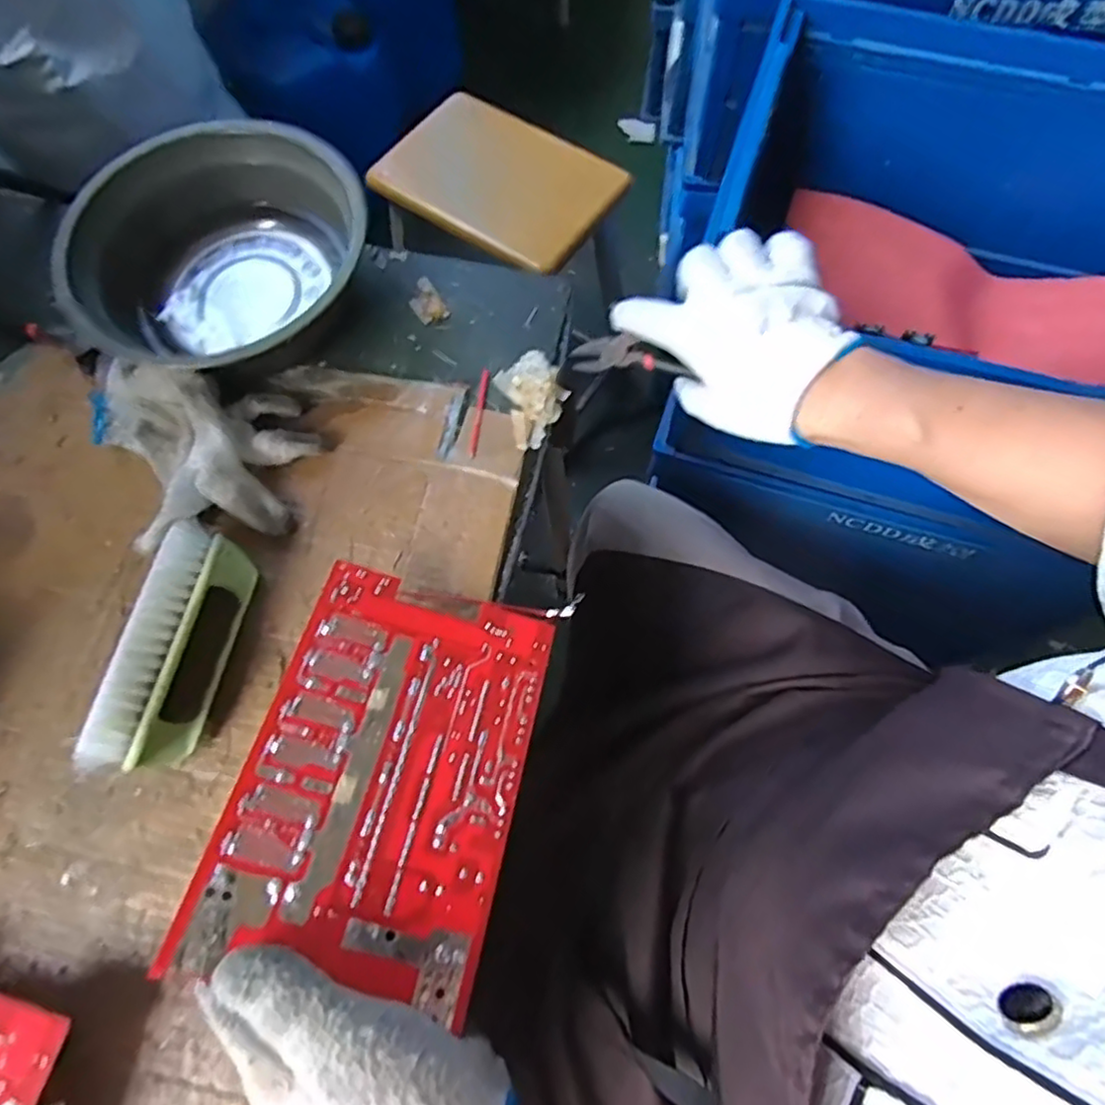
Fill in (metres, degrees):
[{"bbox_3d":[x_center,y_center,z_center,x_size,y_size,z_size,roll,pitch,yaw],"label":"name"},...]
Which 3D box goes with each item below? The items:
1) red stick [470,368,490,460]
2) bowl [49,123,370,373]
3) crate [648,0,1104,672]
[{"bbox_3d":[-0.049,-0.094,0.440,0.006,0.004,0.067,6,71,4],"label":"red stick"},{"bbox_3d":[-0.222,-0.193,0.444,0.150,0.069,0.187,28,73,11],"label":"bowl"},{"bbox_3d":[0.414,-0.233,0.644,0.539,0.268,0.389,19,72,8],"label":"crate"}]

